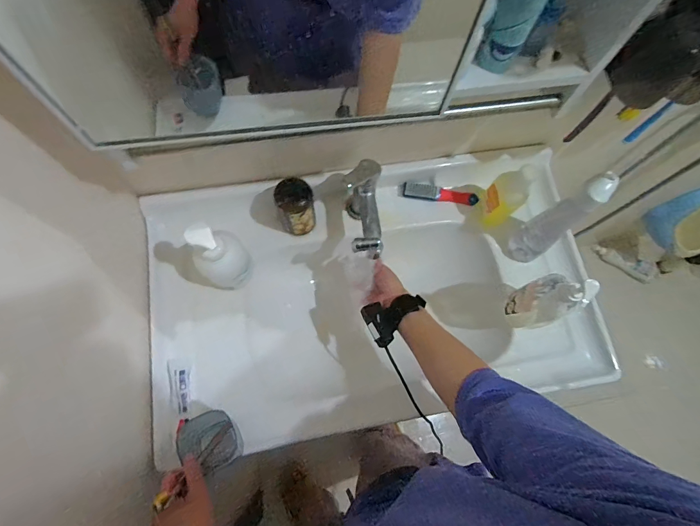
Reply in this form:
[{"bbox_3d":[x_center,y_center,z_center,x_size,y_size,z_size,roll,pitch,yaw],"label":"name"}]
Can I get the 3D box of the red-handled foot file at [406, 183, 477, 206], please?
[{"bbox_3d":[0.188,-0.143,0.748,0.153,0.019,0.033,5,95,-3],"label":"red-handled foot file"}]

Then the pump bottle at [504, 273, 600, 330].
[{"bbox_3d":[0.320,0.060,0.586,0.051,0.212,0.072,-24,74,-10],"label":"pump bottle"}]

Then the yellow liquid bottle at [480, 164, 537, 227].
[{"bbox_3d":[0.285,-0.125,0.663,0.038,0.153,0.064,-16,73,-8],"label":"yellow liquid bottle"}]

